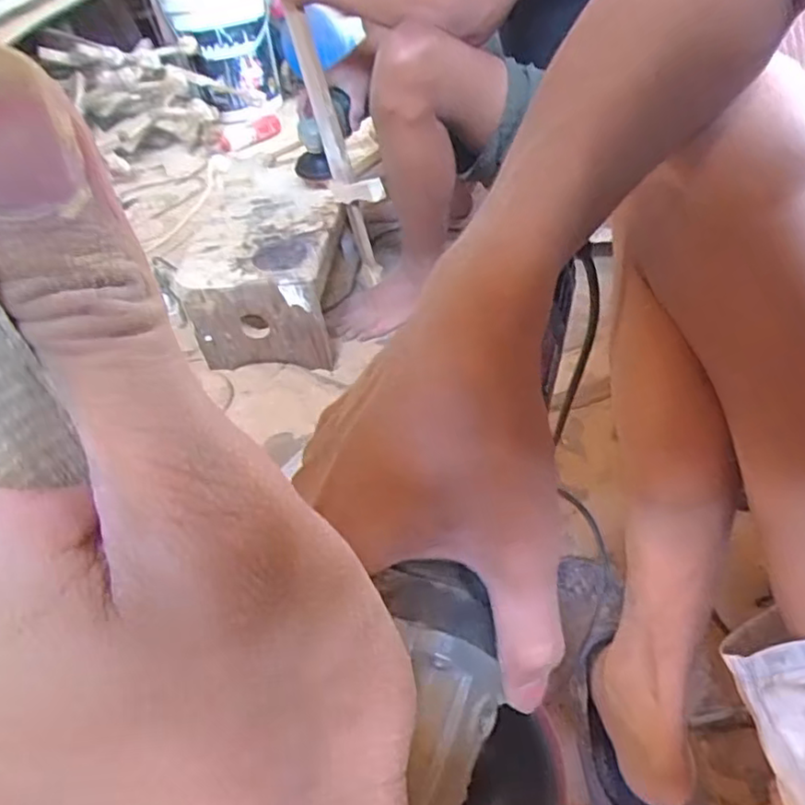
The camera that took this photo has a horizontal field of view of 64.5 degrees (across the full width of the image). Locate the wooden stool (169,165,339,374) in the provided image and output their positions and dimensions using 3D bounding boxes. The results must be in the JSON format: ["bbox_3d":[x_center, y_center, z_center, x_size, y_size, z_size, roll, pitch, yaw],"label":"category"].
[{"bbox_3d":[-0.227,-0.238,1.150,0.242,0.198,0.340,-4,43,4],"label":"wooden stool"}]

